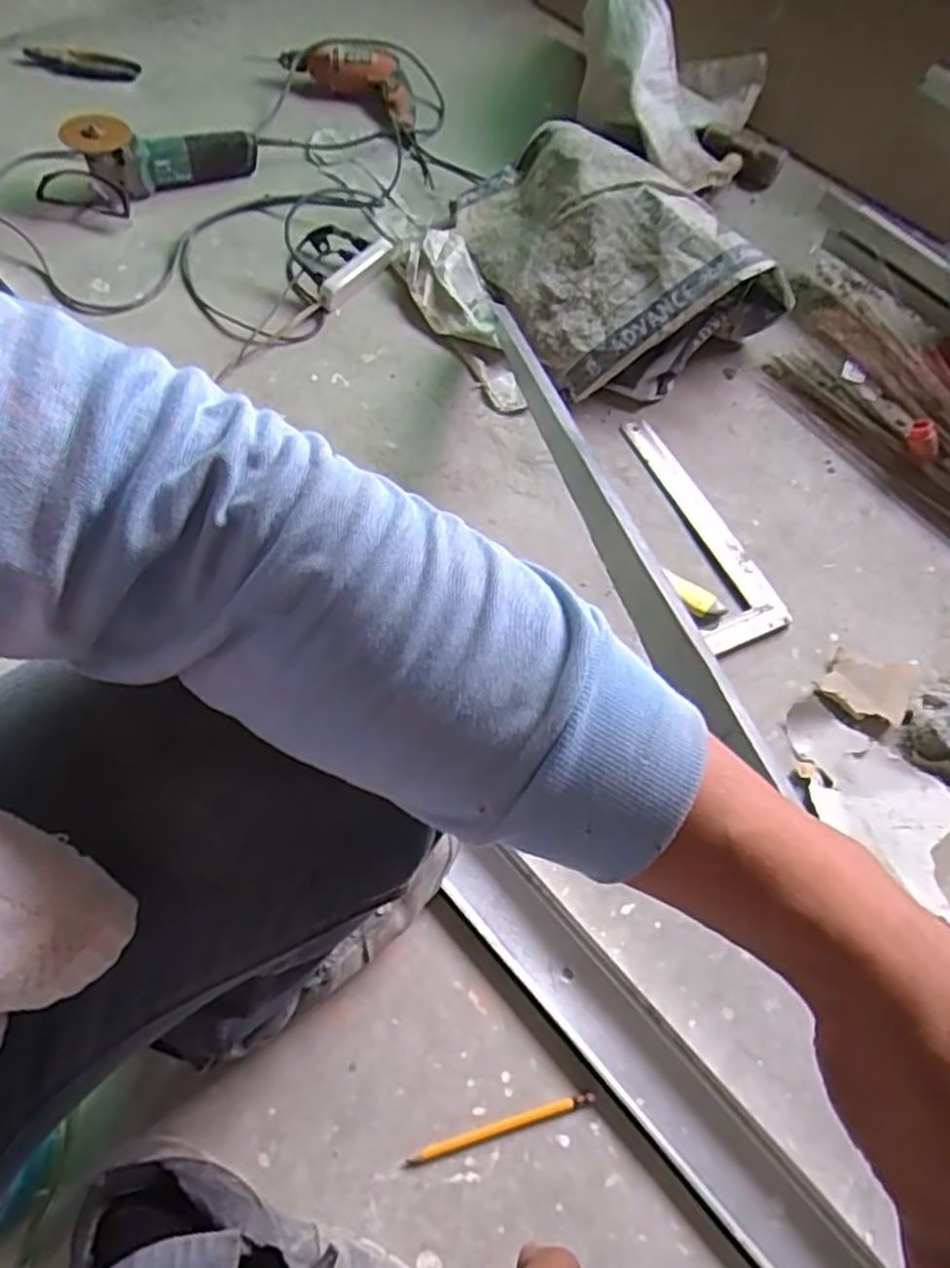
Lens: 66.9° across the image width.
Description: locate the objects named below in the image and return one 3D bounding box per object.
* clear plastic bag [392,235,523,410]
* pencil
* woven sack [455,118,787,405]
[{"bbox_3d":[-0.018,-0.483,1.087,0.099,0.052,0.376,-21,73,-15],"label":"clear plastic bag"},{"bbox_3d":[0.023,0.415,0.604,0.162,0.004,0.010,-12,64,-10],"label":"pencil"},{"bbox_3d":[0.199,-0.595,1.138,0.371,0.194,0.491,-24,60,-17],"label":"woven sack"}]

